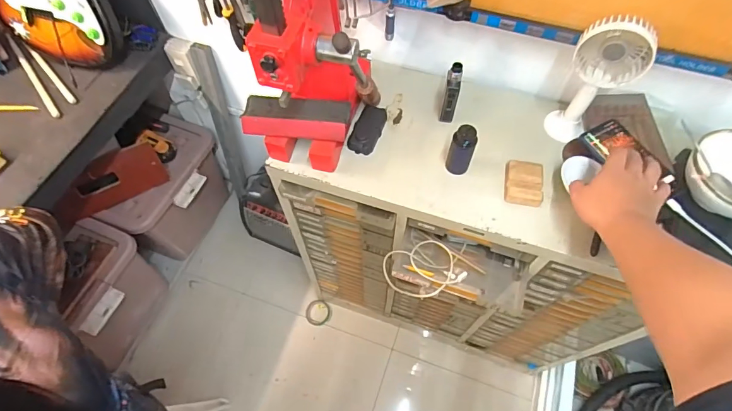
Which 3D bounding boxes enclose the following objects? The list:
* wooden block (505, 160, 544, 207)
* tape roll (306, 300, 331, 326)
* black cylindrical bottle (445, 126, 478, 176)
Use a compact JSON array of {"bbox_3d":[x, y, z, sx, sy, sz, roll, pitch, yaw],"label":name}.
[{"bbox_3d":[0.278,-0.037,0.697,0.062,0.028,0.086,9,61,6],"label":"wooden block"},{"bbox_3d":[-0.178,0.403,1.483,0.088,0.024,0.095,0,61,0],"label":"tape roll"},{"bbox_3d":[0.165,-0.091,0.685,0.041,0.105,0.034,21,63,12],"label":"black cylindrical bottle"}]

